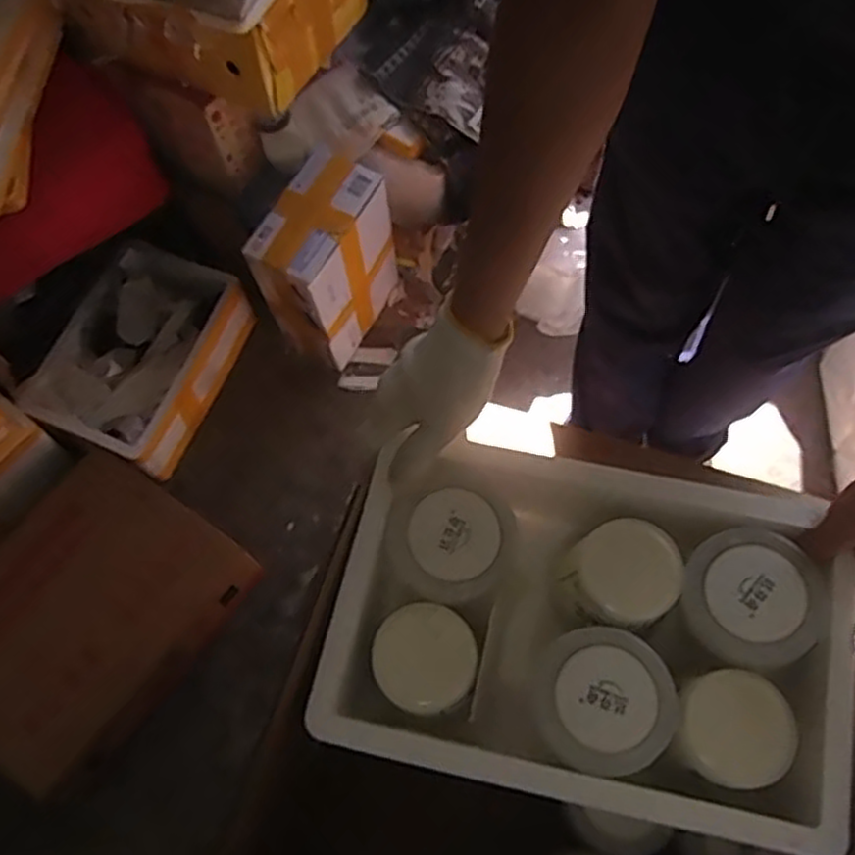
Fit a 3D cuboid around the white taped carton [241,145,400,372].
[{"bbox_3d":[-0.150,-0.247,1.174,0.116,0.311,0.206,28,70,14],"label":"white taped carton"}]

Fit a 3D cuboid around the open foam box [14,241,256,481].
[{"bbox_3d":[-0.452,-0.118,1.218,0.224,0.151,0.345,20,68,11],"label":"open foam box"}]

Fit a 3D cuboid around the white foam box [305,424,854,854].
[{"bbox_3d":[0.112,0.148,0.557,0.342,0.111,0.227,10,67,7],"label":"white foam box"}]

